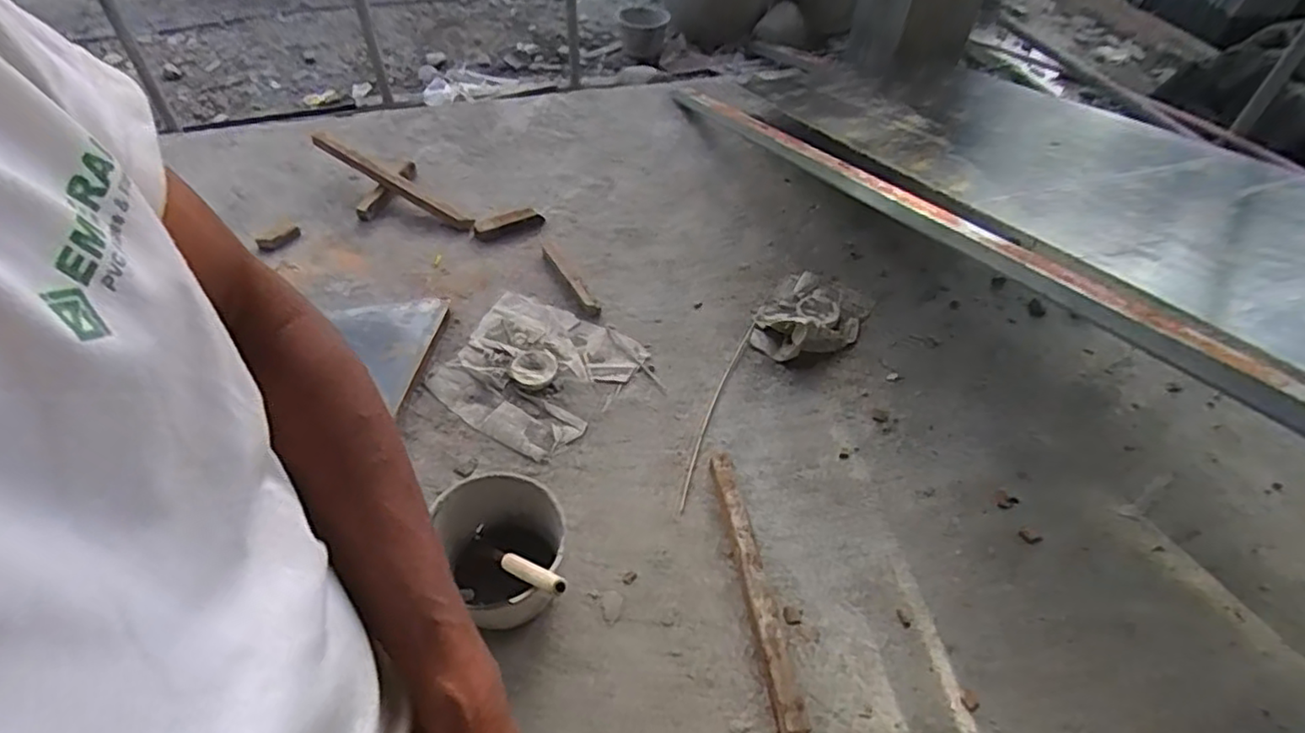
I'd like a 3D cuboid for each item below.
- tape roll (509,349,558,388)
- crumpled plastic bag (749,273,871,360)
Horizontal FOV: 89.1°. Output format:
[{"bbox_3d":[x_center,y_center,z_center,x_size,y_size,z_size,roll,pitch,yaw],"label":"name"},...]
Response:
[{"bbox_3d":[-0.307,0.005,1.712,0.121,0.040,0.134,-7,50,-10],"label":"tape roll"},{"bbox_3d":[0.453,-0.147,1.899,0.270,0.081,0.379,24,51,16],"label":"crumpled plastic bag"}]

